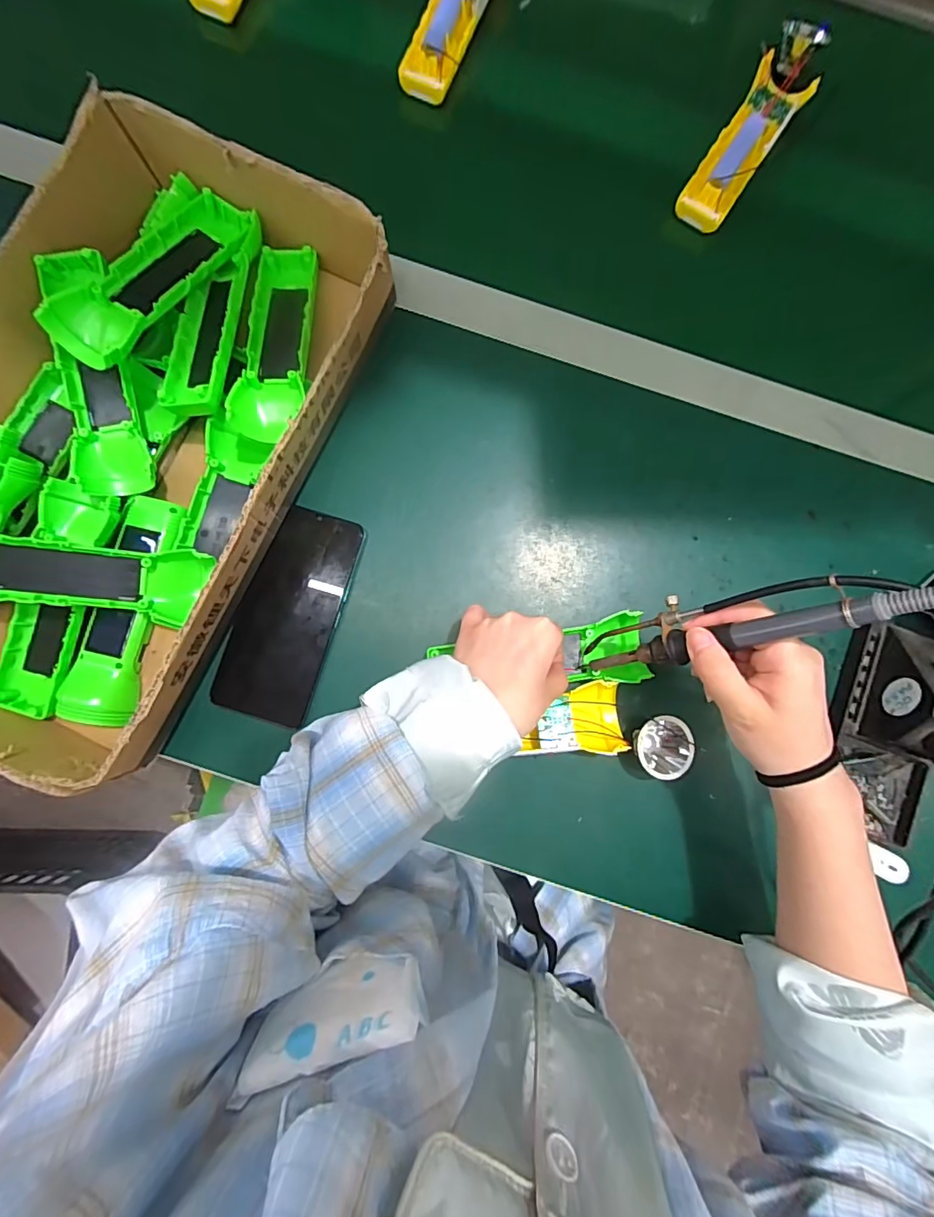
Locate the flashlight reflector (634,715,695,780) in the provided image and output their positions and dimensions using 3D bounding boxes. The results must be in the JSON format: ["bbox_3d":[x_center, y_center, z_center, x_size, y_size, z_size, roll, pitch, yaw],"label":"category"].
[{"bbox_3d":[0.146,0.103,0.371,0.038,0.030,0.043,36,84,2],"label":"flashlight reflector"}]

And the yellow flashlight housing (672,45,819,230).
[{"bbox_3d":[0.240,-0.399,0.430,0.048,0.026,0.151,32,84,1],"label":"yellow flashlight housing"}]

